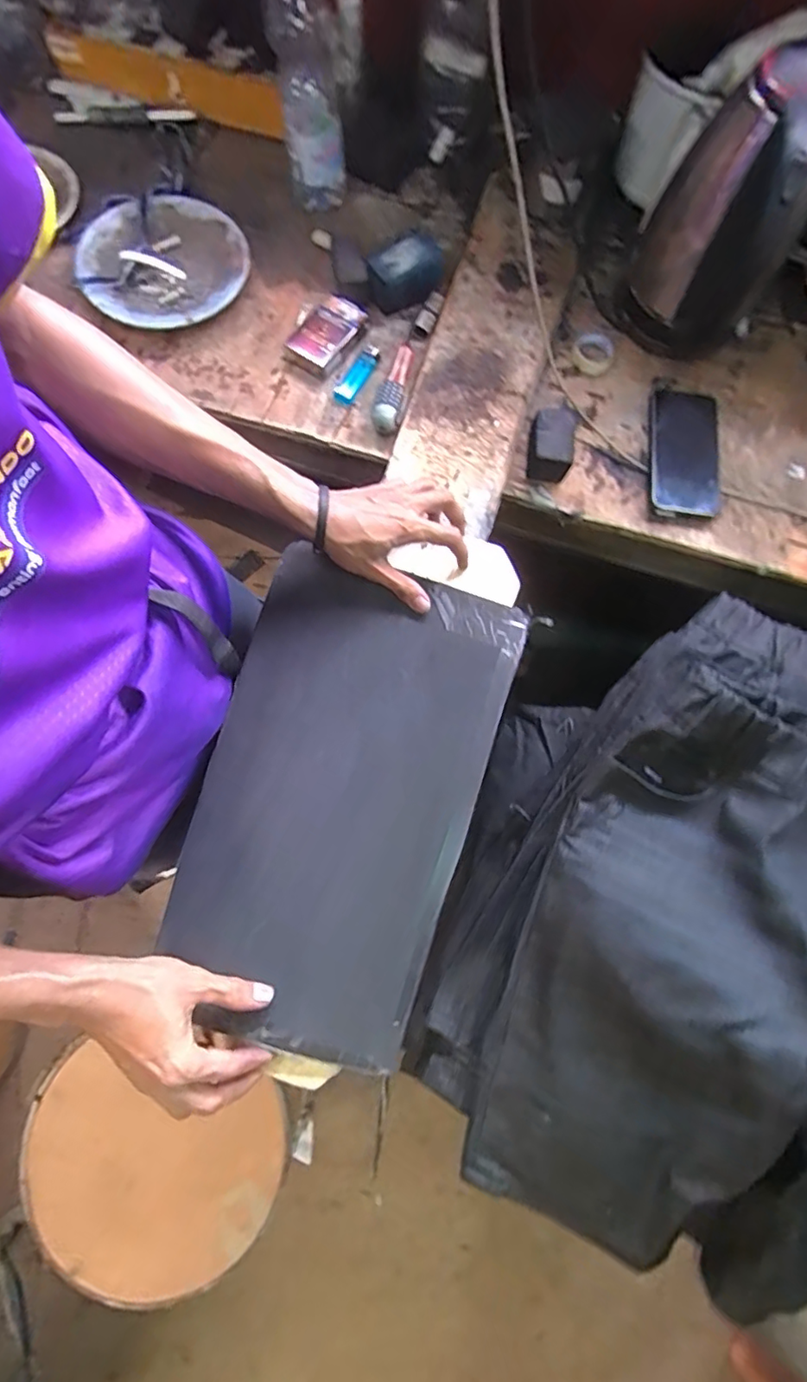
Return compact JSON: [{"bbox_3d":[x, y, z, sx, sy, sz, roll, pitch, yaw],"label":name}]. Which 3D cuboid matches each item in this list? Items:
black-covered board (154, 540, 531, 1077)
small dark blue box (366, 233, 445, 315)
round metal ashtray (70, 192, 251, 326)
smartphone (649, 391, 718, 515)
[{"bbox_3d":[-0.058,0.092,0.500,0.244,0.022,0.411,15,77,2],"label":"black-covered board"},{"bbox_3d":[0.003,-0.492,0.644,0.093,0.041,0.052,-22,78,-6],"label":"small dark blue box"},{"bbox_3d":[-0.286,-0.503,0.649,0.184,0.030,0.186,0,77,-1],"label":"round metal ashtray"},{"bbox_3d":[0.321,-0.273,0.622,0.076,0.012,0.162,10,77,1],"label":"smartphone"}]

